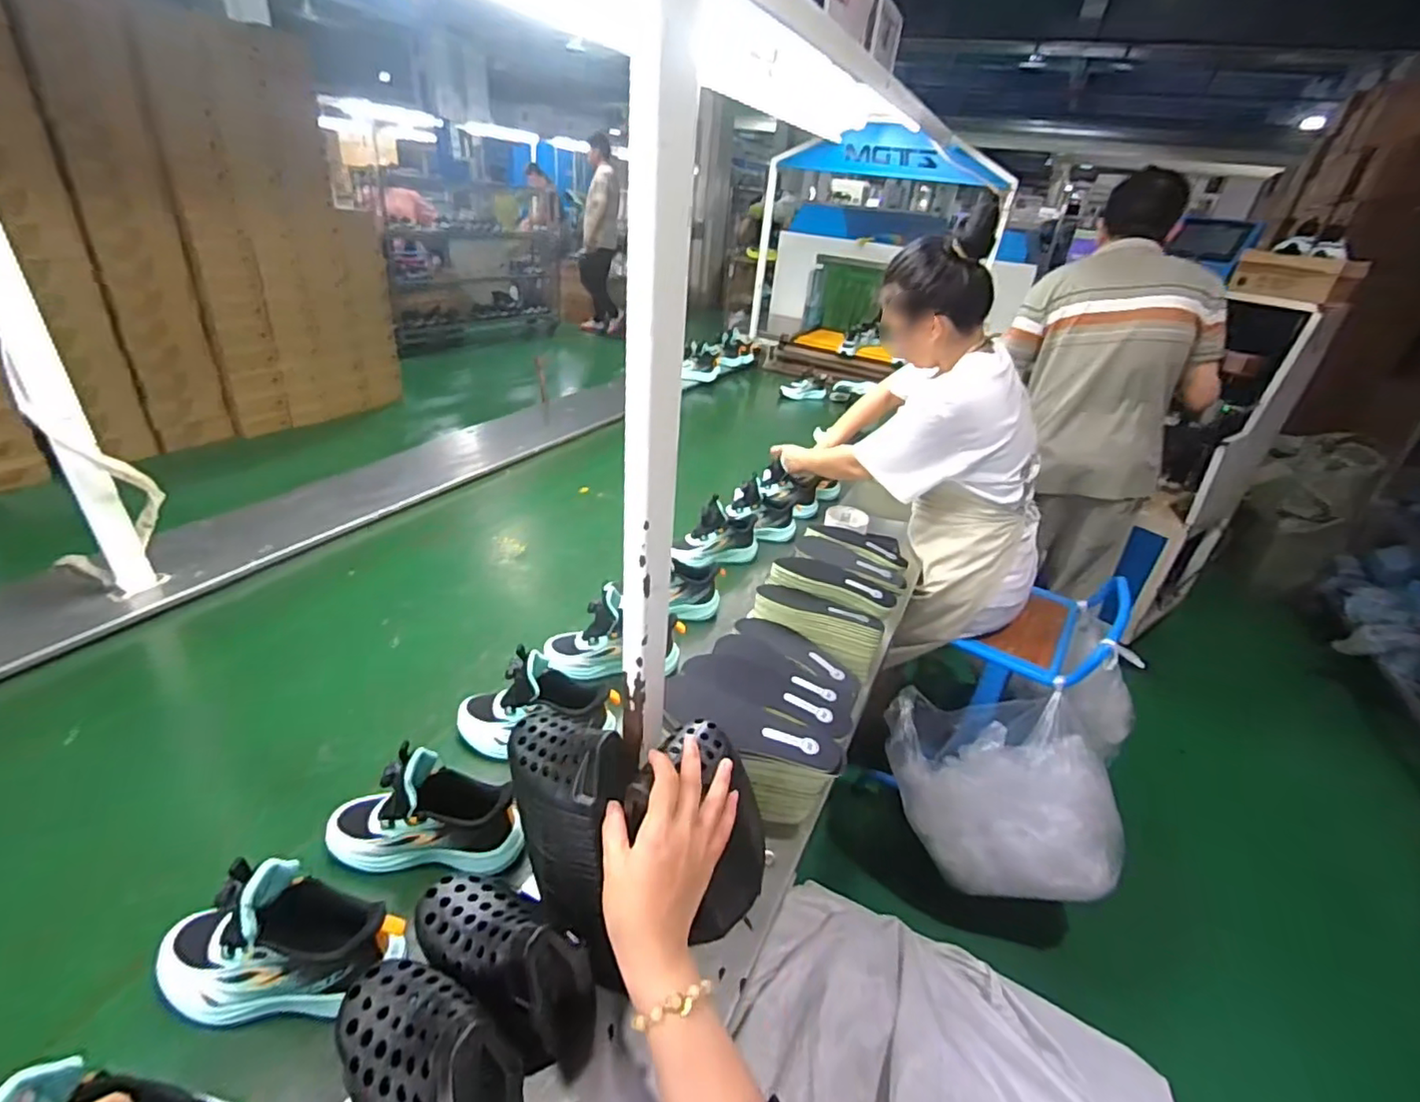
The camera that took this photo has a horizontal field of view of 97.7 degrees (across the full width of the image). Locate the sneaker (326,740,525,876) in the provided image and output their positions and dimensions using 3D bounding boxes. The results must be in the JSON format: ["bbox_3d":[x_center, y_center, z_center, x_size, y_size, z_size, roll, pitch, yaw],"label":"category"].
[{"bbox_3d":[-0.298,0.269,0.641,0.195,0.111,0.081,4,30,-4],"label":"sneaker"}]

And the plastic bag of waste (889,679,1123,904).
[{"bbox_3d":[0.584,0.480,1.264,0.415,0.317,0.323,6,30,-1],"label":"plastic bag of waste"}]

